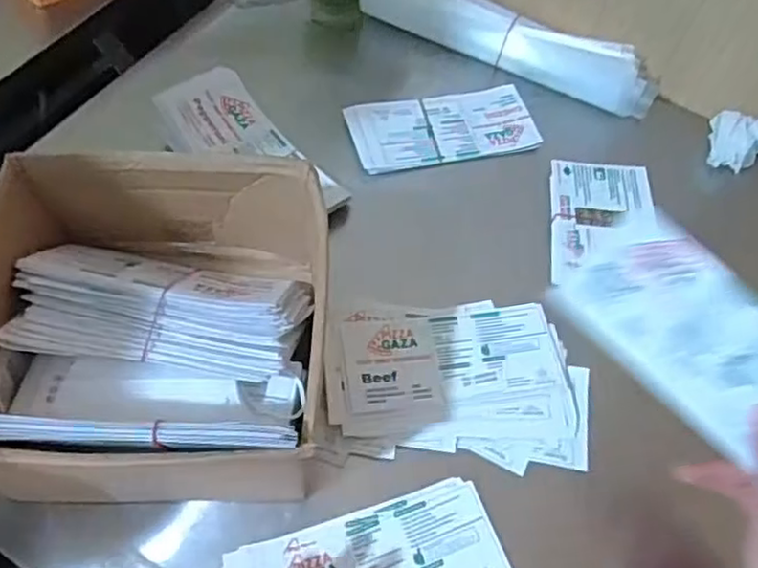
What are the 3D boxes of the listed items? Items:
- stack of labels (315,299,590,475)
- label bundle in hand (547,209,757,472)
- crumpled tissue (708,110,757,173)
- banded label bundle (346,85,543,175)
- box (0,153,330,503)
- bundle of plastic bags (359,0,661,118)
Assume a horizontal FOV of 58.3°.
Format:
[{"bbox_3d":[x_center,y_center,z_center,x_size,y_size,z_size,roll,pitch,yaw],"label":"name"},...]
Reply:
[{"bbox_3d":[0.053,0.063,0.460,0.173,0.007,0.113,3,60,-2],"label":"stack of labels"},{"bbox_3d":[0.176,0.028,0.379,0.076,0.009,0.142,-46,66,14],"label":"label bundle in hand"},{"bbox_3d":[0.306,-0.123,0.578,0.057,0.038,0.050,-23,64,-16],"label":"crumpled tissue"},{"bbox_3d":[0.054,-0.135,0.579,0.156,0.011,0.075,-12,61,-11],"label":"banded label bundle"},{"bbox_3d":[-0.127,0.024,0.406,0.183,0.114,0.171,0,60,-4],"label":"box"},{"bbox_3d":[0.118,-0.227,0.611,0.270,0.049,0.050,25,61,10],"label":"bundle of plastic bags"}]

